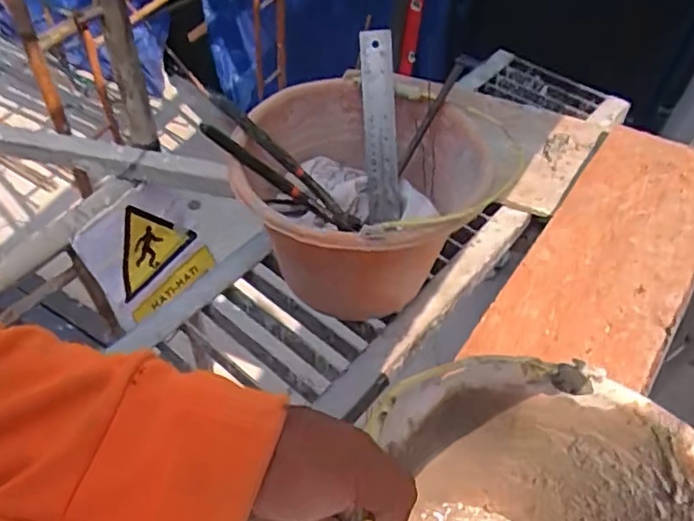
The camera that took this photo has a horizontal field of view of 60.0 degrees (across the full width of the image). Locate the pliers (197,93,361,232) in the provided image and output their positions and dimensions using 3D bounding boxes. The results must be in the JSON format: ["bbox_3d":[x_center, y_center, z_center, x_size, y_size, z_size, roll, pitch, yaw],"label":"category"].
[{"bbox_3d":[-0.069,-0.097,0.672,0.215,0.030,0.067,38,49,-19],"label":"pliers"}]

